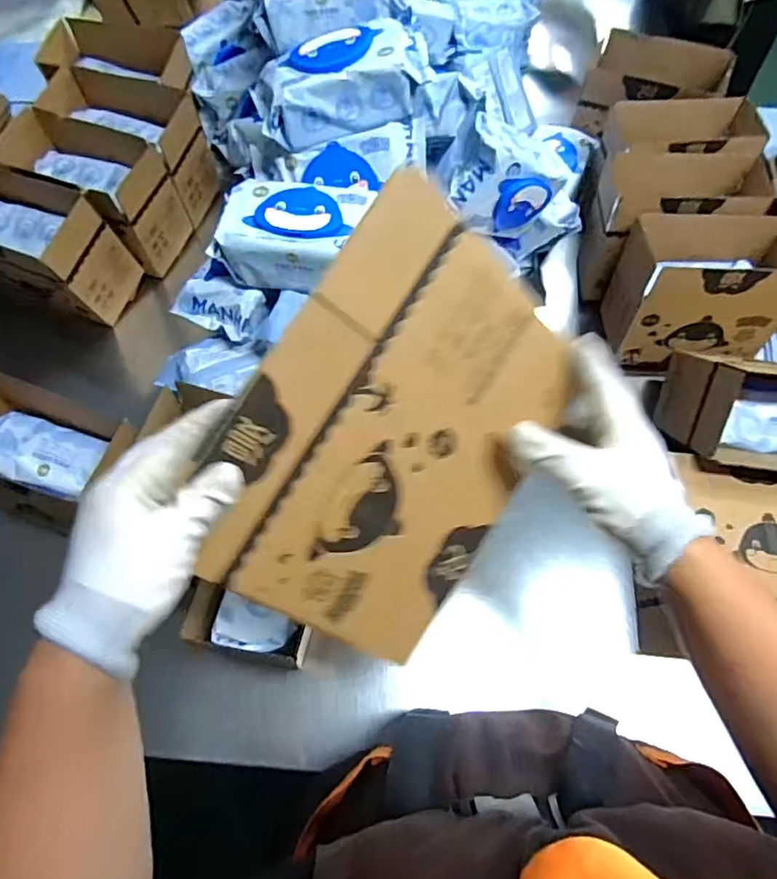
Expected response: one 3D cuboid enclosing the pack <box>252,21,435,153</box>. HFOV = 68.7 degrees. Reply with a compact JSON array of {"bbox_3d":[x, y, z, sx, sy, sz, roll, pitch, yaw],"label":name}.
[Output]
[{"bbox_3d":[-0.051,-0.423,0.672,0.210,0.072,0.098,-15,66,-7],"label":"pack"}]

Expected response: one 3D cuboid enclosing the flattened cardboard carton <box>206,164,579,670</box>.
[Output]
[{"bbox_3d":[0.010,0.004,0.391,0.211,0.010,0.275,35,87,-28],"label":"flattened cardboard carton"}]

